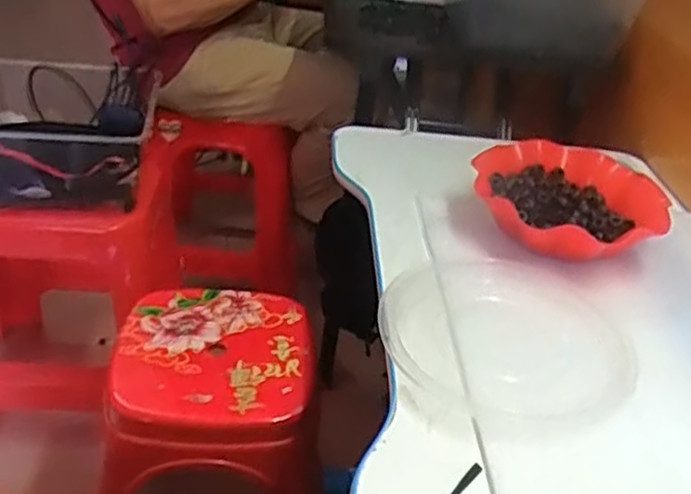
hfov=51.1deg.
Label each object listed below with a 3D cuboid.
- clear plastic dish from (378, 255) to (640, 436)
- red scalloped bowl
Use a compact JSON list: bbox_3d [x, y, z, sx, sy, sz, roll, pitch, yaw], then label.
[{"bbox_3d":[0.149,0.083,0.671,0.219,0.026,0.214,5,34,-3],"label":"clear plastic dish"},{"bbox_3d":[0.260,-0.054,0.846,0.214,0.048,0.201,5,34,-3],"label":"red scalloped bowl"}]

